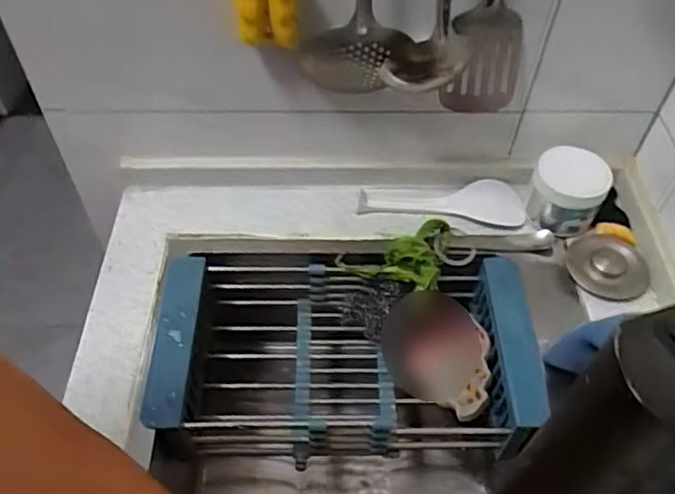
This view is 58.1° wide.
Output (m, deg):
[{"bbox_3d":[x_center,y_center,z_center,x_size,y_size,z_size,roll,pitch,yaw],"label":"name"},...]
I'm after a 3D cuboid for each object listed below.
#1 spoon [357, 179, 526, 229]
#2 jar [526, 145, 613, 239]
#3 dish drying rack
[{"bbox_3d":[0.119,-0.053,0.704,0.185,0.014,0.063,1,52,-1],"label":"spoon"},{"bbox_3d":[0.257,-0.065,0.680,0.076,0.073,0.074,1,52,-1],"label":"jar"},{"bbox_3d":[0.009,0.113,0.648,0.385,0.085,0.197,0,52,-2],"label":"dish drying rack"}]

